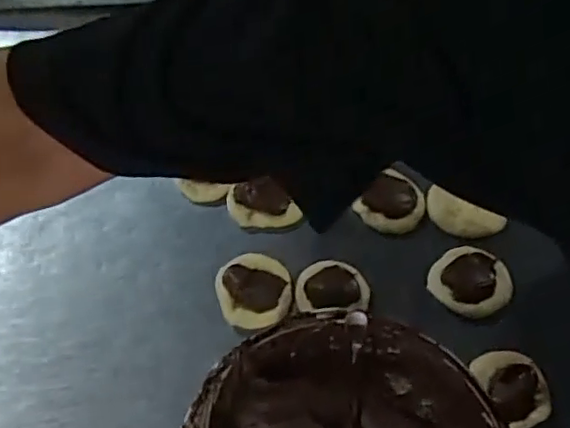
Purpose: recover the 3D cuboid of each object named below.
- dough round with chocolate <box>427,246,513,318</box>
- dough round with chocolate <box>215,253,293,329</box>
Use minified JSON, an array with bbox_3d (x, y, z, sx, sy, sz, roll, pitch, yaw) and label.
[{"bbox_3d":[0.186,0.068,0.604,0.072,0.007,0.074,-1,63,1],"label":"dough round with chocolate"},{"bbox_3d":[-0.031,0.072,0.602,0.073,0.022,0.076,0,63,2],"label":"dough round with chocolate"}]

